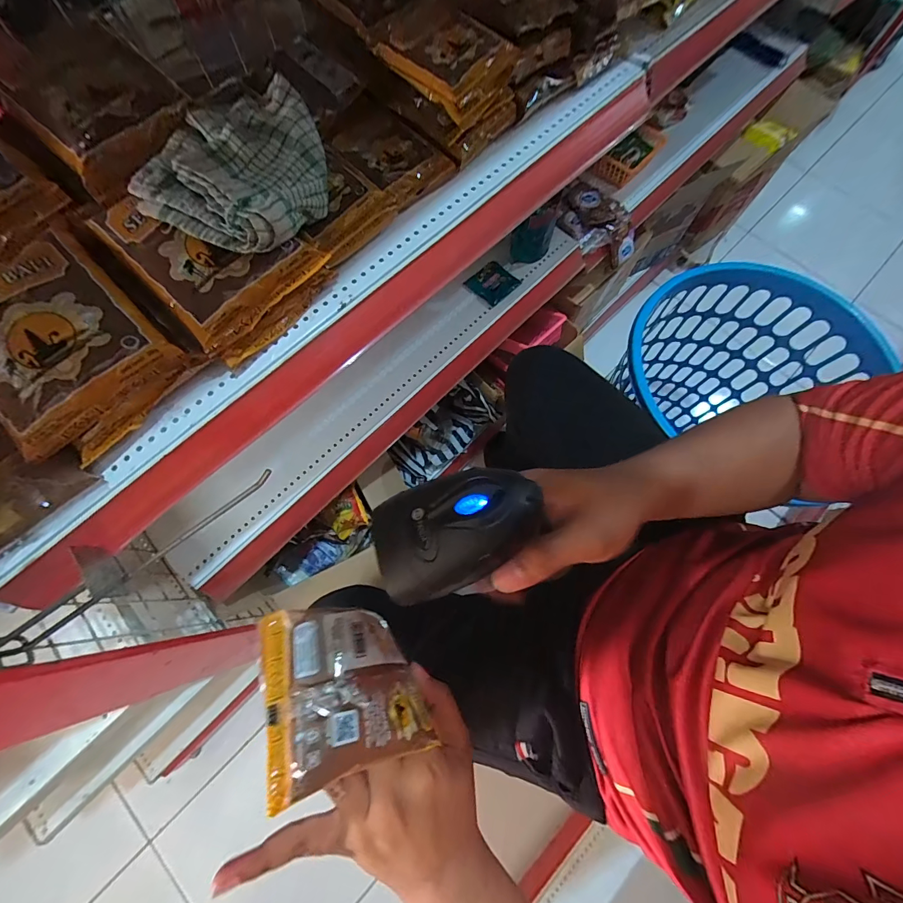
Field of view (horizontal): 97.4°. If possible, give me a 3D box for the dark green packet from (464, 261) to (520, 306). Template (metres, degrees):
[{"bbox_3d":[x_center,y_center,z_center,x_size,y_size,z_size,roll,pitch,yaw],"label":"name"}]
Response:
[{"bbox_3d":[0.076,-0.312,0.724,0.073,0.018,0.074,41,77,11],"label":"dark green packet"}]

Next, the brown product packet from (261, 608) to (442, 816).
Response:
[{"bbox_3d":[-0.059,0.141,0.245,0.023,0.100,0.088,-39,54,33],"label":"brown product packet"}]

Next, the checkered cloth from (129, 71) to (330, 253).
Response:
[{"bbox_3d":[-0.183,-0.256,0.356,0.132,0.036,0.171,20,74,6],"label":"checkered cloth"}]

